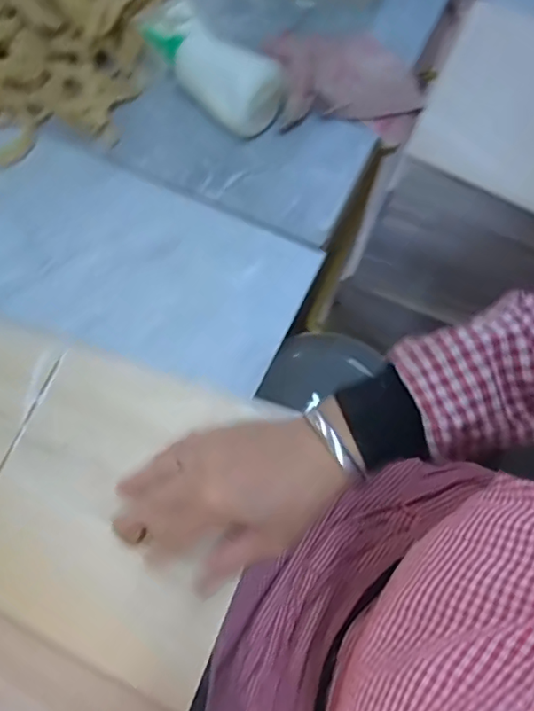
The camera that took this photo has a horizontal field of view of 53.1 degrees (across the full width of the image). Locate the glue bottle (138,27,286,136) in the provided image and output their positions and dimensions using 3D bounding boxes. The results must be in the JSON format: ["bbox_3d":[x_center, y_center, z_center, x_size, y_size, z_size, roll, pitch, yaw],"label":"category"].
[{"bbox_3d":[-0.058,-0.270,0.501,0.163,0.050,0.057,39,78,9],"label":"glue bottle"}]

